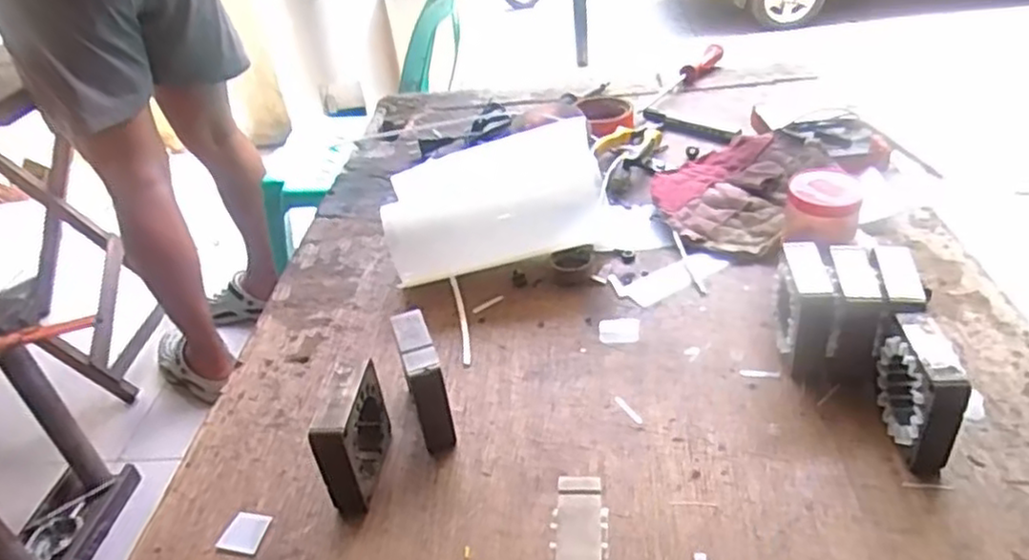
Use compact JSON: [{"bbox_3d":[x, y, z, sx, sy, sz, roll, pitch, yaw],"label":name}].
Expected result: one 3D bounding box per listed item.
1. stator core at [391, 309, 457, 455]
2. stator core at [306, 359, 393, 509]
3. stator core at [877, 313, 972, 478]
[{"bbox_3d":[-0.064,0.073,0.515,0.024,0.078,0.068,-15,36,-10],"label":"stator core"},{"bbox_3d":[-0.106,0.102,0.479,0.020,0.077,0.080,-1,36,9],"label":"stator core"},{"bbox_3d":[0.256,0.073,0.456,0.024,0.077,0.071,-3,36,7],"label":"stator core"}]

